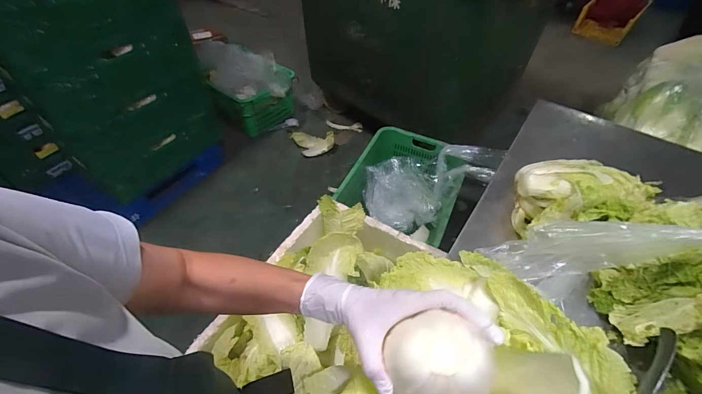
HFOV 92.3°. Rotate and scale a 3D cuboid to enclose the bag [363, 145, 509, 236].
[{"bbox_3d":[0.327,-0.070,1.455,0.512,0.296,0.304,-9,51,-8],"label":"bag"}]

